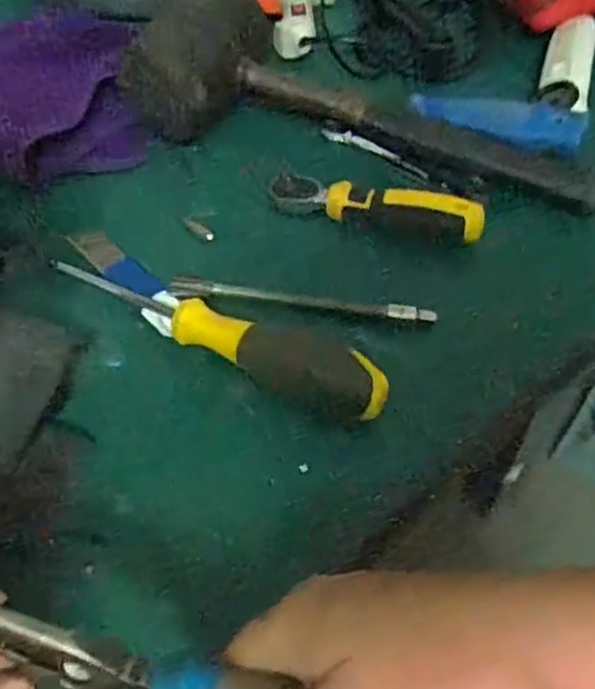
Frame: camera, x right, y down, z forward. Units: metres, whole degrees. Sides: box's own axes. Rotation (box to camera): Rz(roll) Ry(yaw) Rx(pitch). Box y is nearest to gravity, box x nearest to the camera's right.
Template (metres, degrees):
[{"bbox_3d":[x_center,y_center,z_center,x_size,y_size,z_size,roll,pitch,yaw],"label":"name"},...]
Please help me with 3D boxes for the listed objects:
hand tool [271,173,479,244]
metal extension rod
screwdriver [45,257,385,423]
[{"bbox_3d":[0.042,-0.079,0.388,0.121,0.018,0.024,16,57,14],"label":"hand tool"},{"bbox_3d":[0.001,-0.024,0.363,0.141,0.005,0.011,7,56,8],"label":"metal extension rod"},{"bbox_3d":[-0.045,-0.007,0.342,0.188,0.028,0.027,21,59,17],"label":"screwdriver"}]

